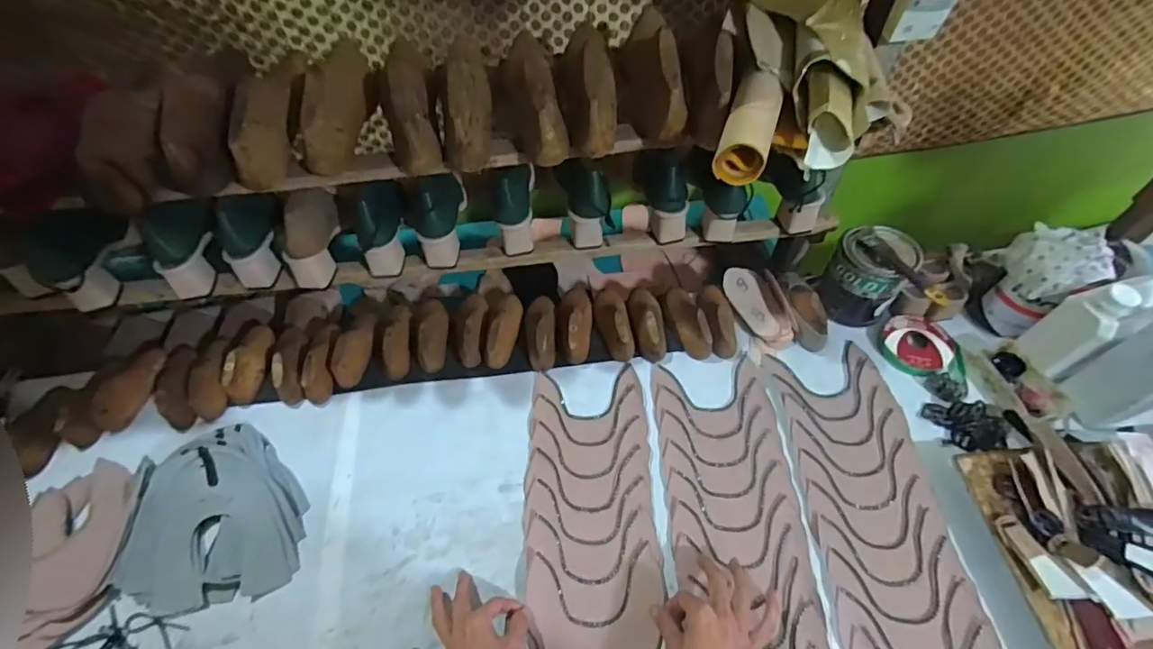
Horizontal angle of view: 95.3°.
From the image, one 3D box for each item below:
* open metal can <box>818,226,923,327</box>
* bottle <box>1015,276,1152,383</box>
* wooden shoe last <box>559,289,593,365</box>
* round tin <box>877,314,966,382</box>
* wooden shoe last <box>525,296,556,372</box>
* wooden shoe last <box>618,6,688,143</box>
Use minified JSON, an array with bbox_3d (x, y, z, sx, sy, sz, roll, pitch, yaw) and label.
[{"bbox_3d":[0.439,-0.072,0.805,0.107,0.127,0.098,-2,56,2],"label":"open metal can"},{"bbox_3d":[0.708,-0.005,0.713,0.118,0.135,0.073,-24,58,-12],"label":"bottle"},{"bbox_3d":[-0.002,-0.005,0.839,0.056,0.049,0.137,-3,56,2],"label":"wooden shoe last"},{"bbox_3d":[0.519,0.030,0.796,0.107,0.019,0.103,4,56,6],"label":"round tin"},{"bbox_3d":[-0.060,0.004,0.828,0.053,0.050,0.134,-3,56,1],"label":"wooden shoe last"},{"bbox_3d":[0.091,-0.337,0.673,0.062,0.088,0.257,-4,56,1],"label":"wooden shoe last"}]

